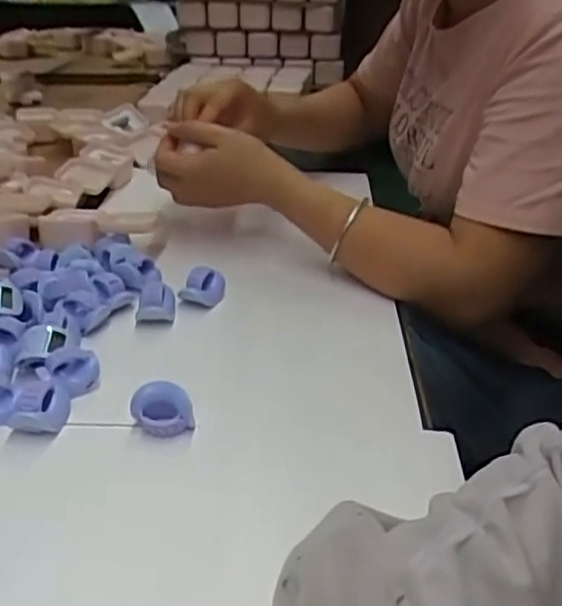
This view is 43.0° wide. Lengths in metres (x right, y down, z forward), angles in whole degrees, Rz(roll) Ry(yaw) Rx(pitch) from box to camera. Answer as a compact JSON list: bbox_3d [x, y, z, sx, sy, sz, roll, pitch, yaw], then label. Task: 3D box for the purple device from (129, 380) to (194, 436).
[{"bbox_3d":[-0.077,0.069,0.460,0.038,0.029,0.023,-6,31,-10],"label":"purple device"}]

